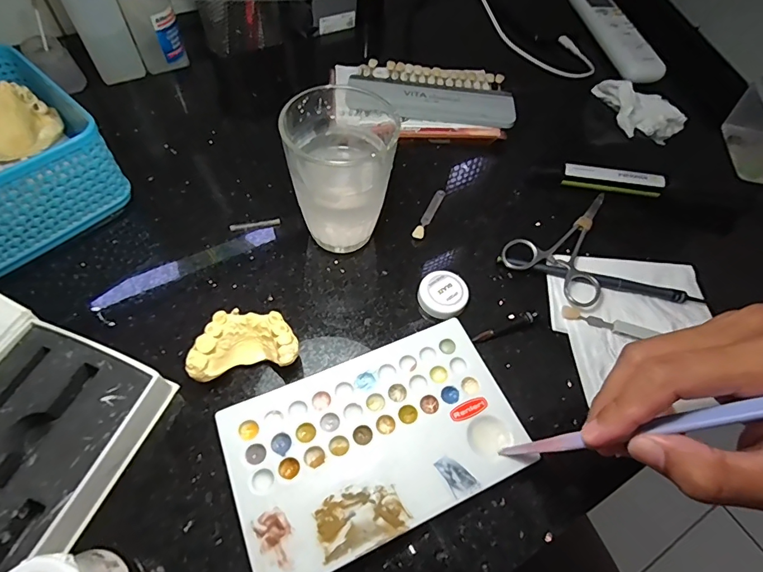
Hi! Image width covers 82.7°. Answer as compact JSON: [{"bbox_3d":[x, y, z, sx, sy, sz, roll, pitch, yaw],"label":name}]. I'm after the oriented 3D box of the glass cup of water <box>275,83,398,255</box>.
[{"bbox_3d":[-0.027,-0.071,0.286,0.069,0.095,0.074,3,58,-4],"label":"glass cup of water"}]

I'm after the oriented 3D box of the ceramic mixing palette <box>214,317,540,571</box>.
[{"bbox_3d":[-0.002,0.083,0.238,0.152,0.012,0.094,-19,62,-16],"label":"ceramic mixing palette"}]

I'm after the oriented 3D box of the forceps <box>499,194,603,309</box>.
[{"bbox_3d":[0.141,-0.034,0.323,0.069,0.011,0.102,35,62,15],"label":"forceps"}]

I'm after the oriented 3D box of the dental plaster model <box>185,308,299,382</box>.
[{"bbox_3d":[-0.079,0.035,0.253,0.058,0.028,0.035,-8,60,-10],"label":"dental plaster model"}]

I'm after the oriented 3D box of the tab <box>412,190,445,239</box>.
[{"bbox_3d":[0.037,-0.056,0.333,0.008,0.005,0.056,23,59,9],"label":"tab"}]

